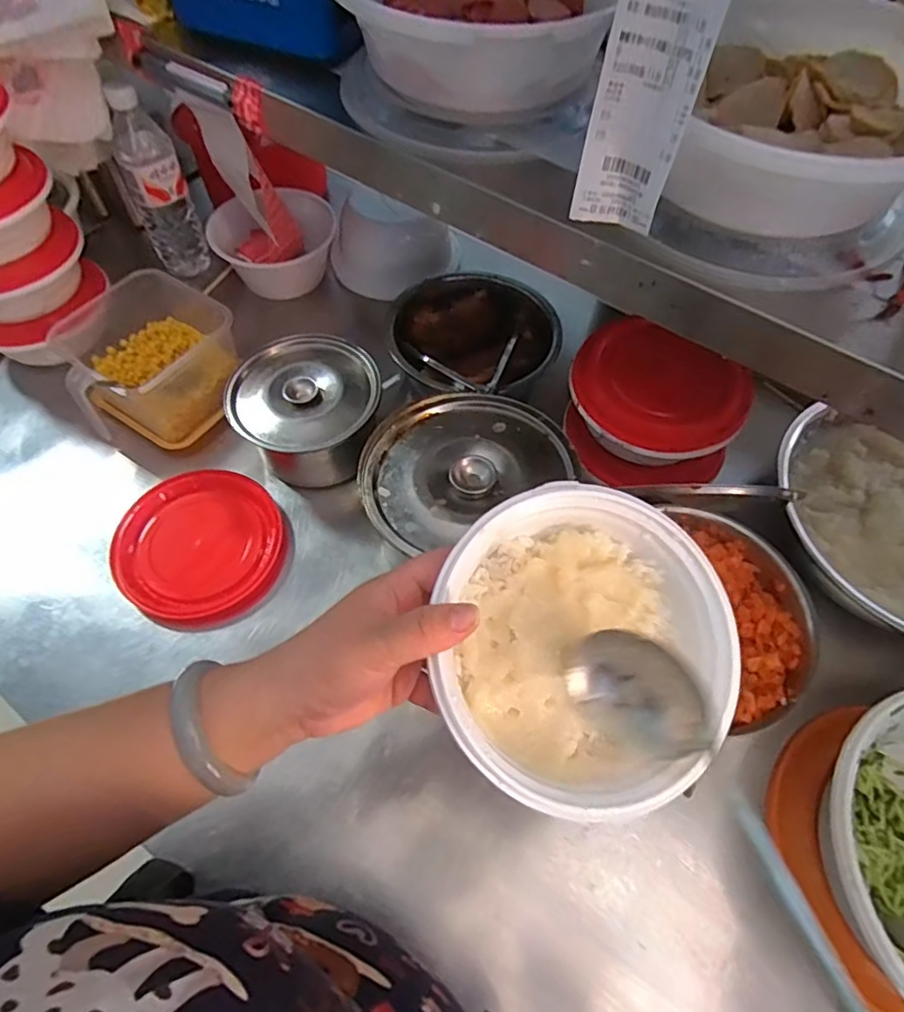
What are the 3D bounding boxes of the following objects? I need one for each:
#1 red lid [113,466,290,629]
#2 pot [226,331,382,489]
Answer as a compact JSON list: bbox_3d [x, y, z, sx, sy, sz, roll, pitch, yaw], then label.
[{"bbox_3d":[-0.259,0.035,0.598,0.166,0.021,0.158,1,60,-1],"label":"red lid"},{"bbox_3d":[-0.153,-0.101,0.631,0.147,0.087,0.144,1,60,-1],"label":"pot"}]

